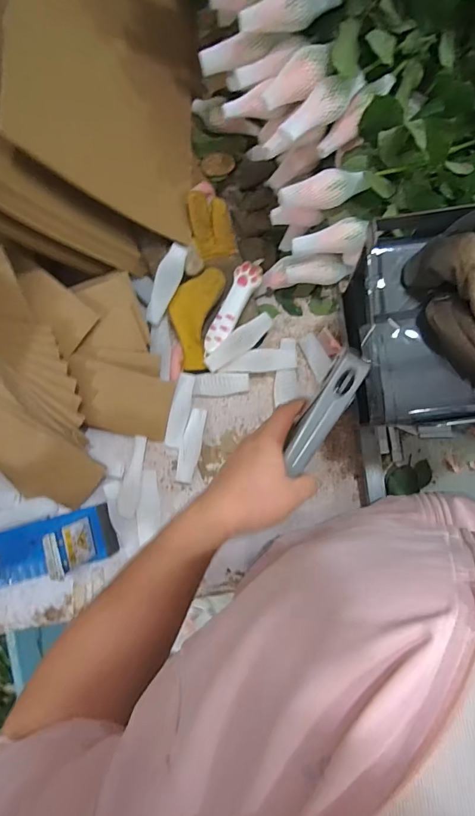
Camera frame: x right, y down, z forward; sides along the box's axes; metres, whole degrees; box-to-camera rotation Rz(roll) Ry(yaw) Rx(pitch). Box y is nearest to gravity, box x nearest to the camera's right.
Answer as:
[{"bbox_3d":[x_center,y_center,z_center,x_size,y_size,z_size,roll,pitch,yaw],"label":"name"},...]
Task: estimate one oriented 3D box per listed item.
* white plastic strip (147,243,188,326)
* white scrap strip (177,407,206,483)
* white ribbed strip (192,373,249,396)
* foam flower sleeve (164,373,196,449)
[{"bbox_3d":[-0.079,-0.135,0.465,0.026,0.008,0.088,28,111,5],"label":"white plastic strip"},{"bbox_3d":[-0.053,0.043,0.490,0.023,0.014,0.084,13,88,5],"label":"white scrap strip"},{"bbox_3d":[-0.019,-0.027,0.483,0.063,0.011,0.025,1,87,5],"label":"white ribbed strip"},{"bbox_3d":[-0.066,0.003,0.488,0.023,0.012,0.085,11,88,5],"label":"foam flower sleeve"}]

